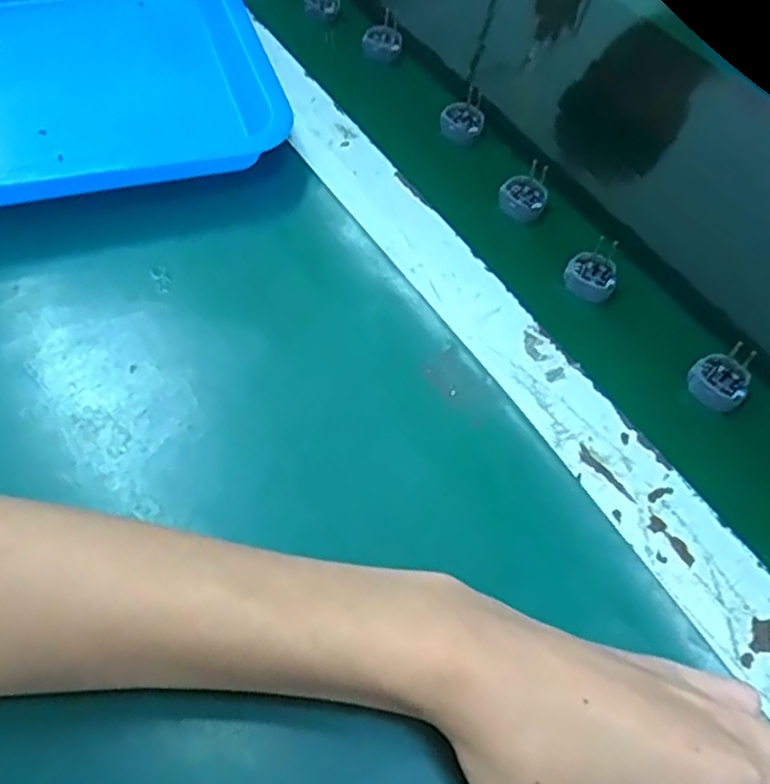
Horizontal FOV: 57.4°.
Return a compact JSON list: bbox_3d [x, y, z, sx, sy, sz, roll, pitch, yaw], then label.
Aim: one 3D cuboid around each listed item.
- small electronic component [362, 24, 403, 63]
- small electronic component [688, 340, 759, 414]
[{"bbox_3d":[-0.001,-0.263,0.531,0.031,0.006,0.027,-44,98,-14],"label":"small electronic component"},{"bbox_3d":[0.178,-0.009,0.369,0.027,0.017,0.031,39,60,21],"label":"small electronic component"}]

